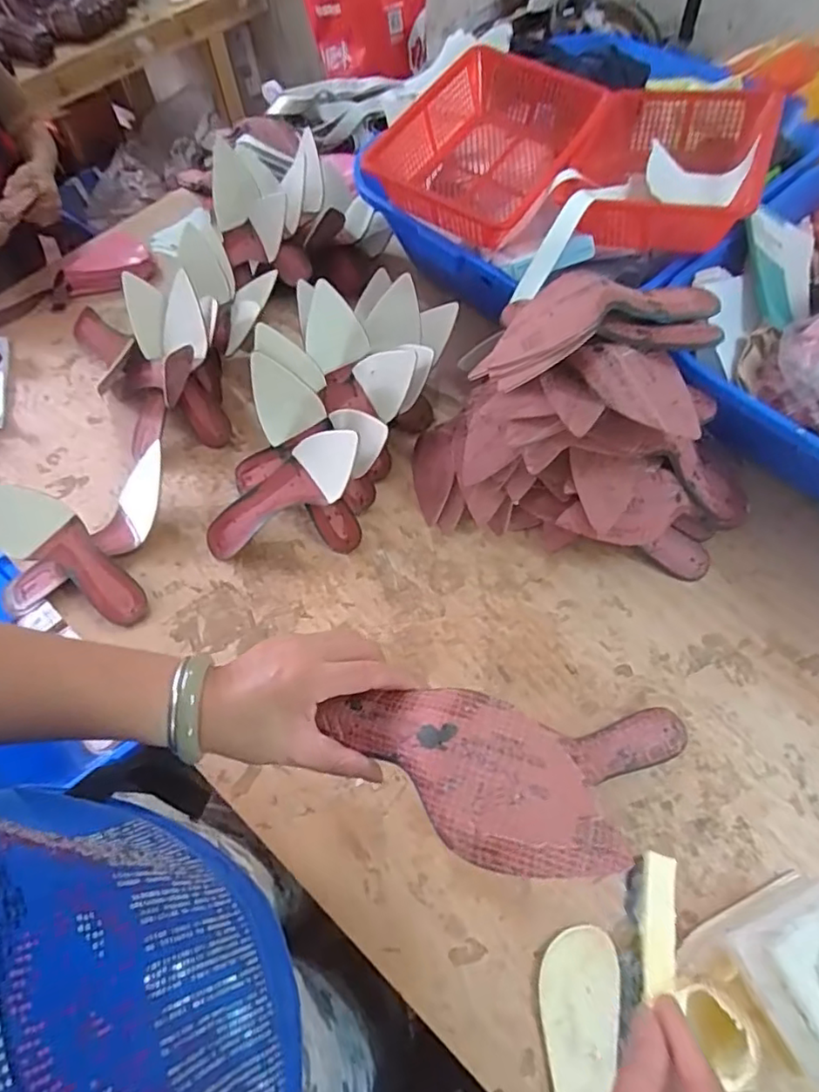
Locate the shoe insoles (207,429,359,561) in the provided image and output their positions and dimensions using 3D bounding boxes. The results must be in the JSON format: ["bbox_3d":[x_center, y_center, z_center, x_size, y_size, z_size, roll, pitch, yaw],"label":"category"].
[{"bbox_3d":[-0.154,-0.071,0.737,0.245,0.052,0.074,-30,59,21],"label":"shoe insoles"}]

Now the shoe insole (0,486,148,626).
[{"bbox_3d":[-0.445,-0.004,0.754,0.292,0.027,0.076,34,67,7],"label":"shoe insole"}]

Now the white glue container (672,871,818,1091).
[{"bbox_3d":[0.306,0.347,0.479,0.161,0.123,0.104,-23,62,-9],"label":"white glue container"}]

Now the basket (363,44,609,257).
[{"bbox_3d":[0.122,-0.553,0.865,0.235,0.124,0.336,25,65,16],"label":"basket"}]

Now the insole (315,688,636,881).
[{"bbox_3d":[0.036,0.135,0.363,0.191,0.048,0.083,26,65,17],"label":"insole"}]

